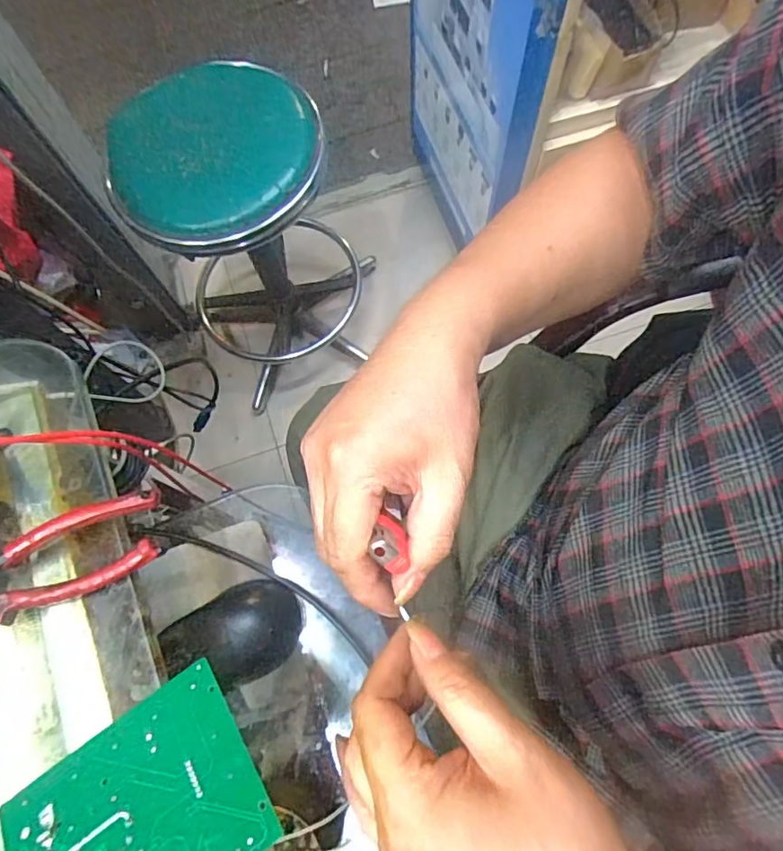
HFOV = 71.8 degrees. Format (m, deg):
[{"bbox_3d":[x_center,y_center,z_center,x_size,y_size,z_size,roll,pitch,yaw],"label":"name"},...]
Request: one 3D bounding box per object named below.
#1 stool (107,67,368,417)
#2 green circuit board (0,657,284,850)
[{"bbox_3d":[-0.235,-0.335,1.023,0.395,0.612,0.347,-23,73,-6],"label":"stool"},{"bbox_3d":[-0.120,0.184,0.251,0.112,0.006,0.090,-35,57,-12],"label":"green circuit board"}]

